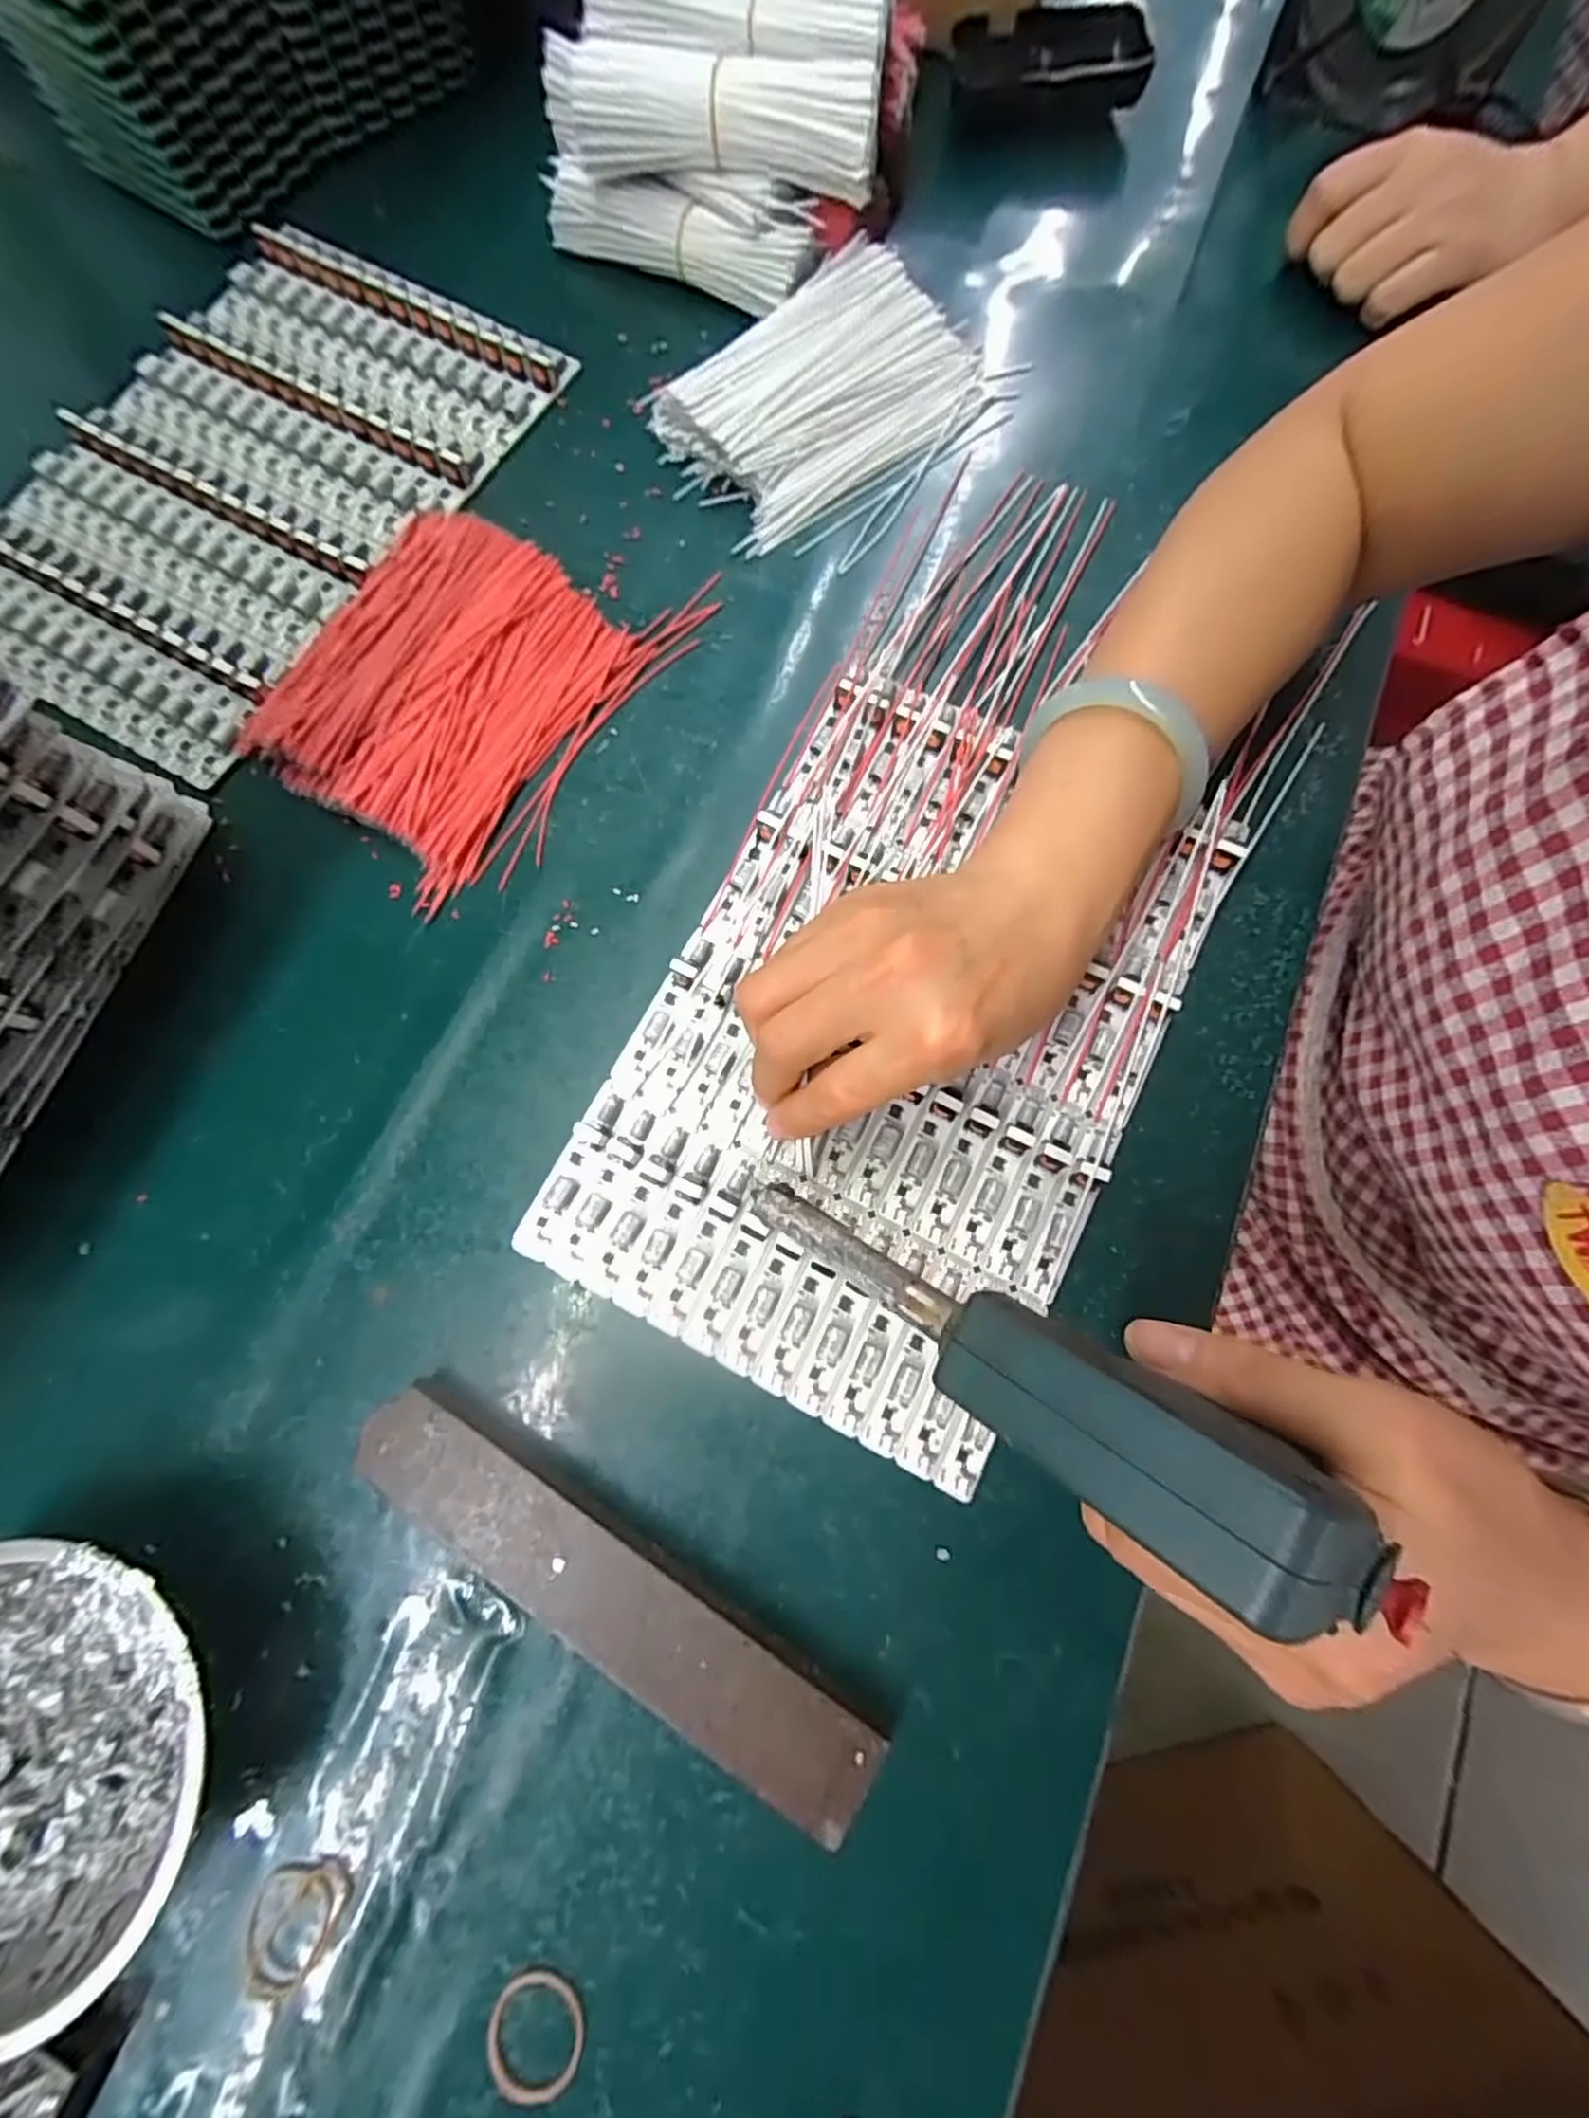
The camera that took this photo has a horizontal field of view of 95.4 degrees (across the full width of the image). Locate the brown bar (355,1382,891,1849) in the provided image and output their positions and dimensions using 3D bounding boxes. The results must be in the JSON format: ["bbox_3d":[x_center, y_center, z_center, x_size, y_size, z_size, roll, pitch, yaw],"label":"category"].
[{"bbox_3d":[-0.063,0.181,0.247,0.197,0.017,0.033,31,79,8],"label":"brown bar"}]

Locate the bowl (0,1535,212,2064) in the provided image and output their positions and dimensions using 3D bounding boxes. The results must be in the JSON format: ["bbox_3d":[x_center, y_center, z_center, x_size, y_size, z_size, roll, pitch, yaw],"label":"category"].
[{"bbox_3d":[-0.240,0.217,0.228,0.121,0.041,0.122,0,76,1],"label":"bowl"}]

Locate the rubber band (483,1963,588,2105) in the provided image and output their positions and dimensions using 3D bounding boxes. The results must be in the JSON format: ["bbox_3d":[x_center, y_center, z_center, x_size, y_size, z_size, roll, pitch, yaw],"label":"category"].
[{"bbox_3d":[-0.080,0.304,0.224,0.030,0.004,0.032,10,77,3],"label":"rubber band"}]

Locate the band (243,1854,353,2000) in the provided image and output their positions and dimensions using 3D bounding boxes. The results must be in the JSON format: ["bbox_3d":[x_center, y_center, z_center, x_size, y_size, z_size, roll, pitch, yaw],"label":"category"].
[{"bbox_3d":[-0.162,0.278,0.232,0.028,0.004,0.043,24,80,15],"label":"band"}]

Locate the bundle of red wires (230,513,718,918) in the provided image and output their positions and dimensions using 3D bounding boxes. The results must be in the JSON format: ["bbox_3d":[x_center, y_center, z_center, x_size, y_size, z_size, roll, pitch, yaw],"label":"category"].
[{"bbox_3d":[-0.150,-0.169,0.329,0.150,0.020,0.182,23,78,6],"label":"bundle of red wires"}]

